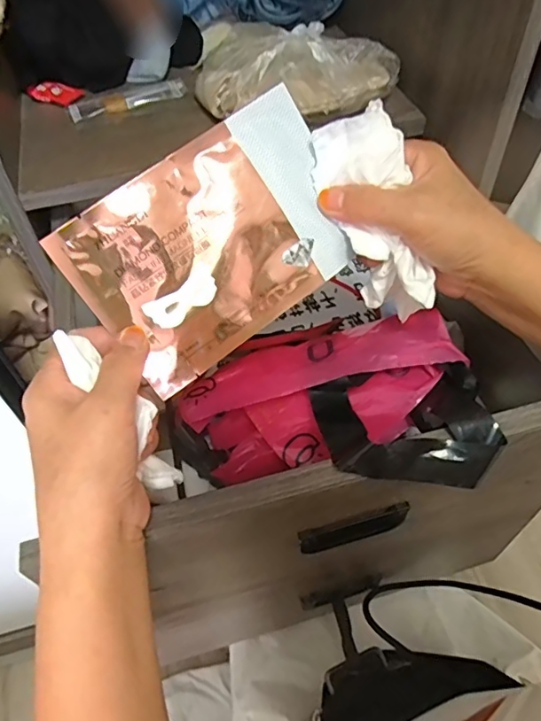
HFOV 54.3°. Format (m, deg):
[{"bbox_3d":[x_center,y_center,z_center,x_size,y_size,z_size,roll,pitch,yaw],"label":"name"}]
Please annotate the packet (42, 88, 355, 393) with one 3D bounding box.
[{"bbox_3d":[-0.028,-0.066,0.296,0.152,0.104,0.006,-38,14,-9],"label":"packet"}]

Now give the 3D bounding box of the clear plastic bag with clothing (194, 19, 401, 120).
[{"bbox_3d":[0.015,-0.270,0.483,0.180,0.054,0.101,16,53,15],"label":"clear plastic bag with clothing"}]

